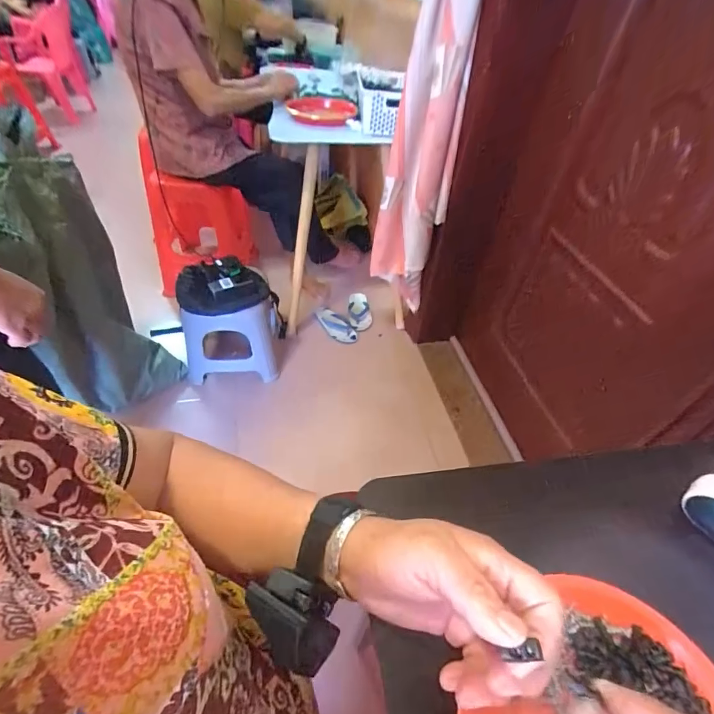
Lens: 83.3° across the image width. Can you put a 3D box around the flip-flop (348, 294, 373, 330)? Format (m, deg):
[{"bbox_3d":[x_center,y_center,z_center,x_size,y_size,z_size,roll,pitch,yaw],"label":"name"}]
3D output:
[{"bbox_3d":[0.012,-0.195,1.663,0.093,0.038,0.209,1,46,-5],"label":"flip-flop"}]

